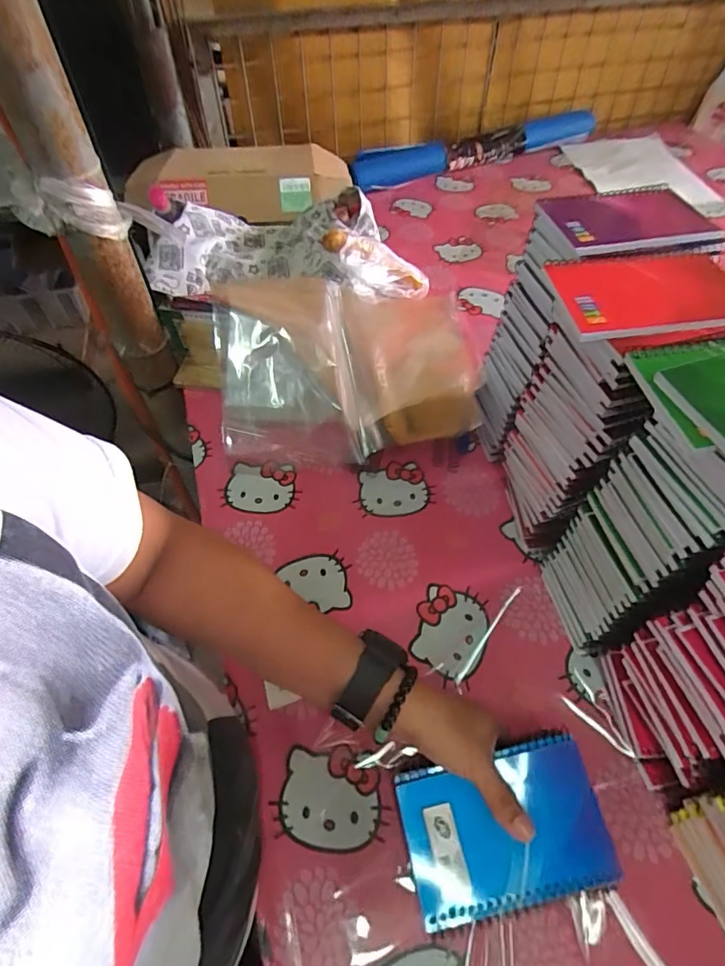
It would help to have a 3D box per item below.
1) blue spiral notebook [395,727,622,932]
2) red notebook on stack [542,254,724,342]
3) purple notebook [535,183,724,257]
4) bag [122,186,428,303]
[{"bbox_3d":[0.094,0.232,0.335,0.129,0.010,0.089,-13,66,0],"label":"blue spiral notebook"},{"bbox_3d":[0.206,-0.140,0.362,0.127,0.015,0.085,-8,55,-5],"label":"red notebook on stack"},{"bbox_3d":[0.225,-0.225,0.427,0.132,0.011,0.093,-6,55,-3],"label":"purple notebook"},{"bbox_3d":[-0.117,-0.365,0.766,0.404,0.099,0.179,-6,55,-3],"label":"bag"}]

